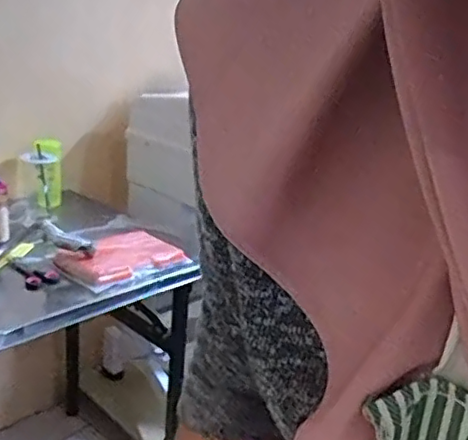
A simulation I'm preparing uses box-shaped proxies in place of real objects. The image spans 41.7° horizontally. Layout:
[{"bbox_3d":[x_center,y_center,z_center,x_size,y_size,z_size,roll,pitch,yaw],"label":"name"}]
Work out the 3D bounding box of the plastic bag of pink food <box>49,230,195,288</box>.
[{"bbox_3d":[-0.244,0.077,1.311,0.166,0.036,0.238,20,24,36],"label":"plastic bag of pink food"}]

